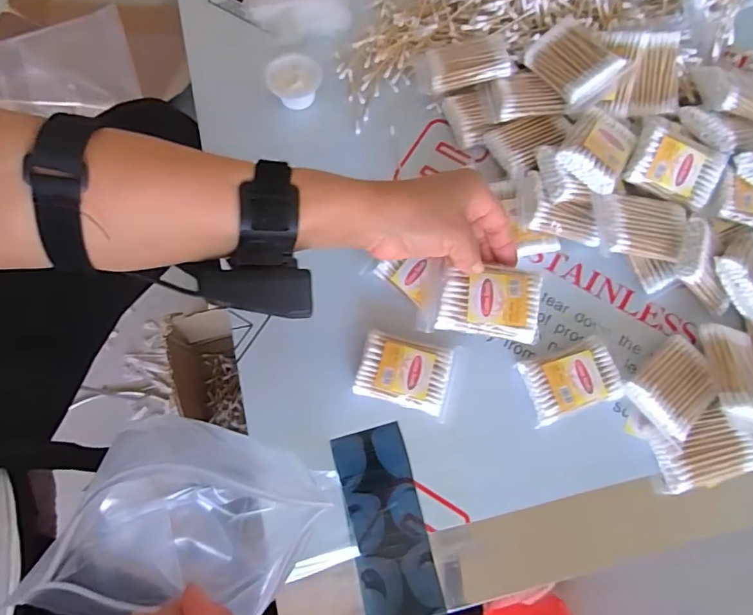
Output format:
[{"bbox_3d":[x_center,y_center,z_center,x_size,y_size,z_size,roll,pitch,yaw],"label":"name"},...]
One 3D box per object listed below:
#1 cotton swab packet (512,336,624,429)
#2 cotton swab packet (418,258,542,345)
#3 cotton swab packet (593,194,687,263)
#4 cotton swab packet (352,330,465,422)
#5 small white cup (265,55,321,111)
[{"bbox_3d":[0.165,0.063,0.423,0.078,0.023,0.053,-17,74,-6],"label":"cotton swab packet"},{"bbox_3d":[0.078,-0.005,0.375,0.087,0.014,0.053,6,73,1],"label":"cotton swab packet"},{"bbox_3d":[0.228,-0.070,0.434,0.080,0.020,0.056,4,81,-8],"label":"cotton swab packet"},{"bbox_3d":[0.028,0.056,0.425,0.083,0.022,0.059,17,74,4],"label":"cotton swab packet"},{"bbox_3d":[-0.082,-0.225,0.499,0.052,0.025,0.054,0,73,-1],"label":"small white cup"}]

